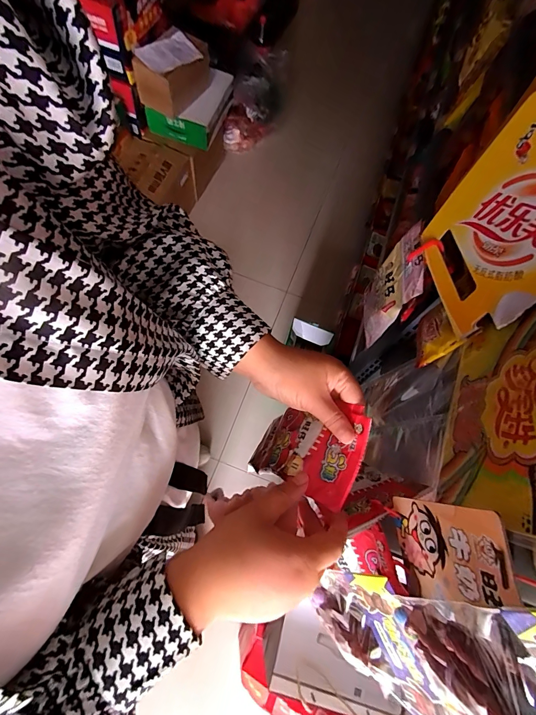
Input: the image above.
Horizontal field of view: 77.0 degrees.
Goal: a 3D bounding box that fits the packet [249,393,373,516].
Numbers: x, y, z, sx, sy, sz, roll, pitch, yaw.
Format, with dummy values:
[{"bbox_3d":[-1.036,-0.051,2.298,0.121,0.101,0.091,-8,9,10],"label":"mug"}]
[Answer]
[{"bbox_3d":[0.037,0.087,0.342,0.116,0.022,0.089,10,69,43],"label":"packet"}]

